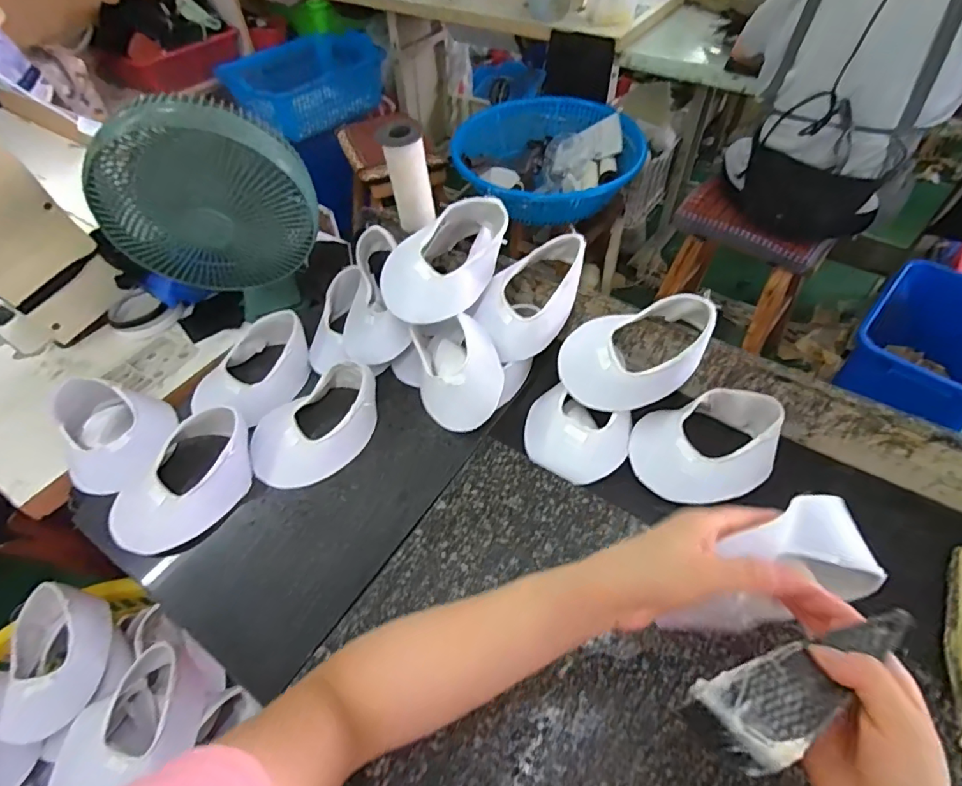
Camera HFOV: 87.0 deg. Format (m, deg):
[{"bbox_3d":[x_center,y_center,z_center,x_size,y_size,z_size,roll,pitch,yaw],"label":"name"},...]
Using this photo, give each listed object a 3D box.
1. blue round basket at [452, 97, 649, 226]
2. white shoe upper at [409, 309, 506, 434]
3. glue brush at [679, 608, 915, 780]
[{"bbox_3d":[0.182,-0.680,1.484,0.524,0.161,0.439,-7,51,-3],"label":"blue round basket"},{"bbox_3d":[-0.025,-0.021,0.615,0.097,0.095,0.120,-10,52,-6],"label":"white shoe upper"},{"bbox_3d":[0.188,0.168,0.294,0.134,0.010,0.049,-32,55,-1],"label":"glue brush"}]

